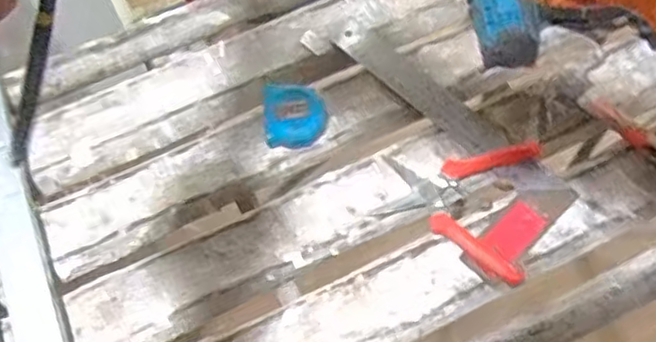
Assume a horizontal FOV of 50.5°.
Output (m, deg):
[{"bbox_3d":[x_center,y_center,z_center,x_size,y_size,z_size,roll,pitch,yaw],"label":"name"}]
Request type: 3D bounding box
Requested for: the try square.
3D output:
[{"bbox_3d":[0.091,-0.034,0.684,0.122,0.018,0.292,-42,71,-16],"label":"try square"}]

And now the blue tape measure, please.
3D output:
[{"bbox_3d":[-0.034,-0.058,0.695,0.064,0.037,0.069,-6,66,-2],"label":"blue tape measure"}]

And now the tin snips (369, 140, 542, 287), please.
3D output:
[{"bbox_3d":[0.121,0.023,0.654,0.139,0.023,0.140,13,67,7],"label":"tin snips"}]

